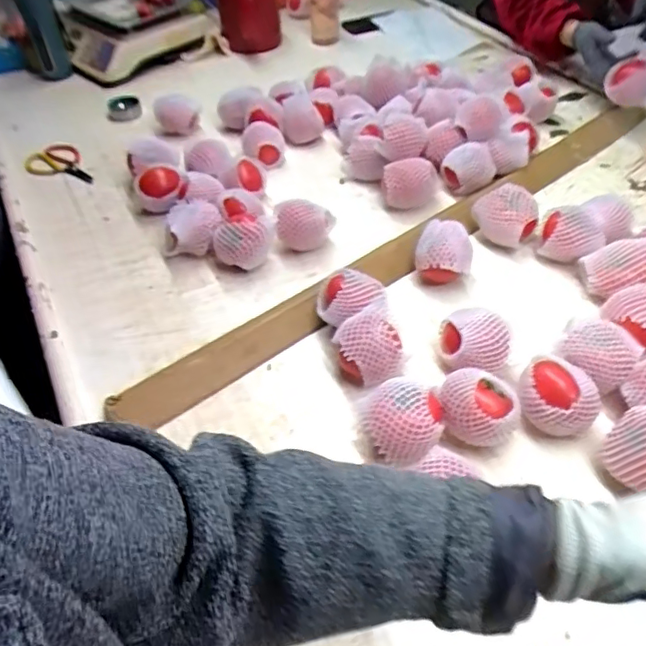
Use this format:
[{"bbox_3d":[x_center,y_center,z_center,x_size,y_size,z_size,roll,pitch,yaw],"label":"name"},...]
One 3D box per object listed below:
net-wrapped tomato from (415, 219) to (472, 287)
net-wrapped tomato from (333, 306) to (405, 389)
[{"bbox_3d":[0.173,-0.099,0.838,0.078,0.079,0.078,9,47,12],"label":"net-wrapped tomato"},{"bbox_3d":[0.053,0.037,0.713,0.067,0.079,0.083,-18,48,-14],"label":"net-wrapped tomato"}]

